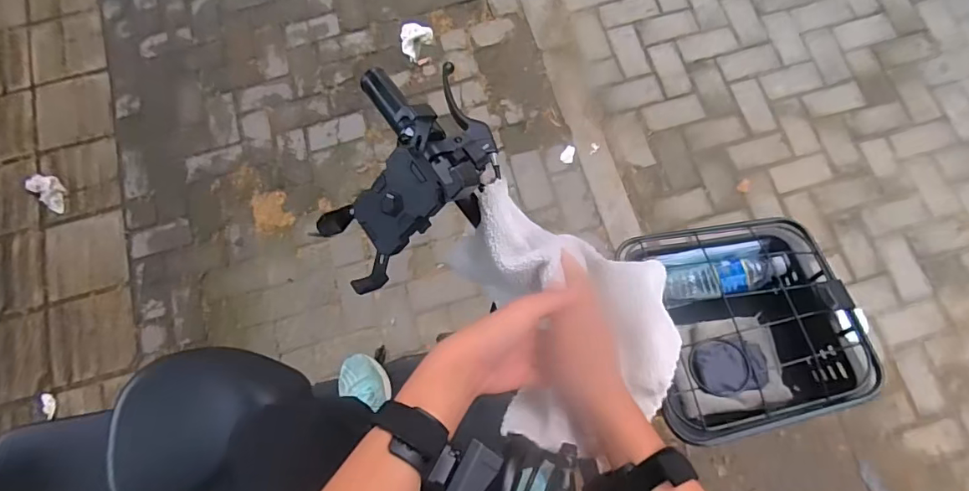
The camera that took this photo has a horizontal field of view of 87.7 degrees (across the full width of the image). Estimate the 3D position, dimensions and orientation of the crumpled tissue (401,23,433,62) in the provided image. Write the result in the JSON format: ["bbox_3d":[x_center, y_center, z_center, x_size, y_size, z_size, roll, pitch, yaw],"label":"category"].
[{"bbox_3d":[-0.234,-0.690,1.691,0.101,0.043,0.116,41,81,11],"label":"crumpled tissue"}]

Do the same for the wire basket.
[{"bbox_3d":[0.397,0.118,0.799,0.299,0.149,0.296,-6,75,-1],"label":"wire basket"}]

